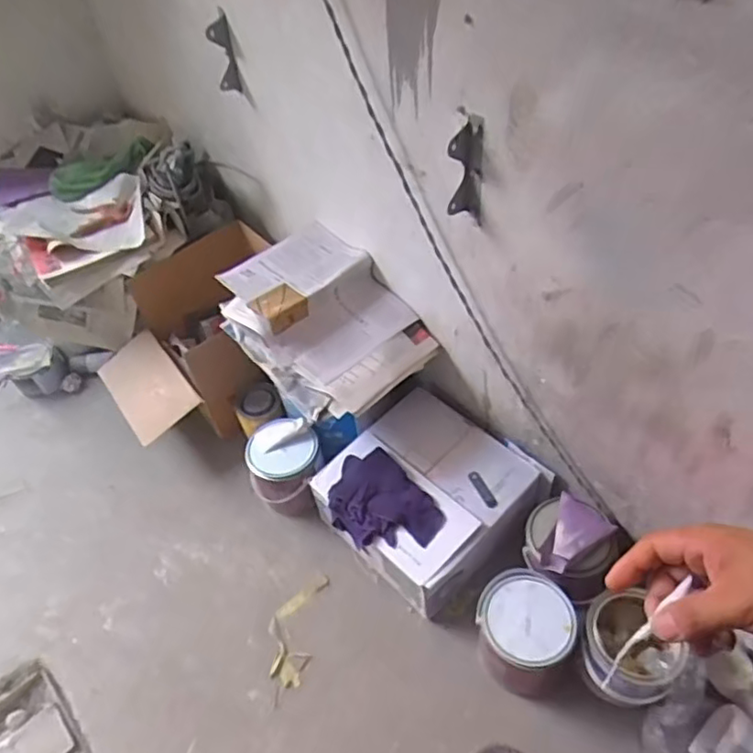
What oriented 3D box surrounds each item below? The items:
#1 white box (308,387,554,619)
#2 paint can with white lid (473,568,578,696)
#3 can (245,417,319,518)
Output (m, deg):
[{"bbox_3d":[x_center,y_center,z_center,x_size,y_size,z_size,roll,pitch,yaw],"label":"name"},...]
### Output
[{"bbox_3d":[0.114,0.264,1.330,0.383,0.182,0.362,32,60,30],"label":"white box"},{"bbox_3d":[0.265,0.453,1.140,0.168,0.167,0.179,14,52,18],"label":"paint can with white lid"},{"bbox_3d":[-0.196,0.207,1.401,0.159,0.167,0.177,-18,49,-9],"label":"can"}]

